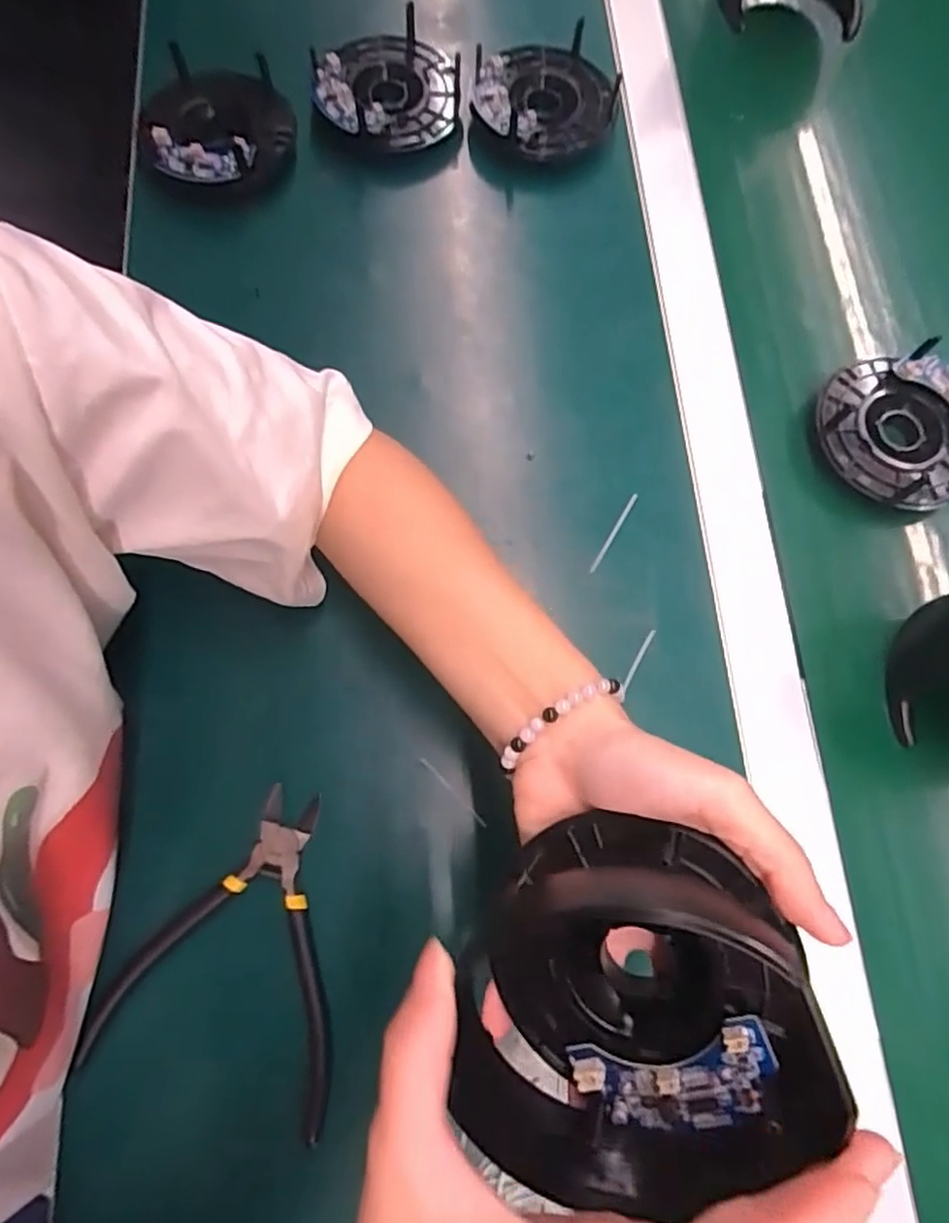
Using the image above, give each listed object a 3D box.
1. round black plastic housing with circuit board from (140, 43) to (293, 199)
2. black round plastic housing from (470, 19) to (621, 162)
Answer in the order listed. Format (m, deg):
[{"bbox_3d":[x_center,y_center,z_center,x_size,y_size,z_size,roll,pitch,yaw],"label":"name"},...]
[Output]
[{"bbox_3d":[-0.168,-0.314,0.436,0.093,0.033,0.093,1,74,-2],"label":"round black plastic housing with circuit board"},{"bbox_3d":[0.048,-0.352,0.451,0.097,0.028,0.096,1,74,-2],"label":"black round plastic housing"}]

